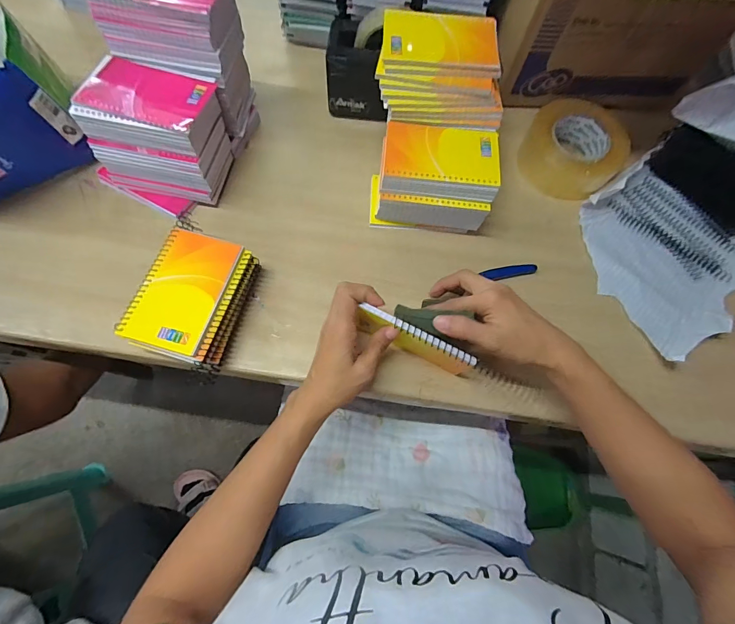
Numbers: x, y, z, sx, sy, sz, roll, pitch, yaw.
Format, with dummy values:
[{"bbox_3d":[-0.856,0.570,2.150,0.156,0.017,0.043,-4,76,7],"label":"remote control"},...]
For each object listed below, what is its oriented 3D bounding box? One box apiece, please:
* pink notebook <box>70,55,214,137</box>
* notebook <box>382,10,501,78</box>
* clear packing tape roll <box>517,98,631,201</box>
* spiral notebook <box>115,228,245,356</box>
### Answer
[{"bbox_3d":[-0.243,-0.238,0.405,0.127,0.009,0.084,12,69,2],"label":"pink notebook"},{"bbox_3d":[0.086,-0.315,0.430,0.136,0.009,0.093,7,68,1],"label":"notebook"},{"bbox_3d":[0.280,-0.222,0.503,0.118,0.055,0.121,1,69,-2],"label":"clear packing tape roll"},{"bbox_3d":[-0.194,-0.026,0.389,0.082,0.008,0.129,15,69,3],"label":"spiral notebook"}]

